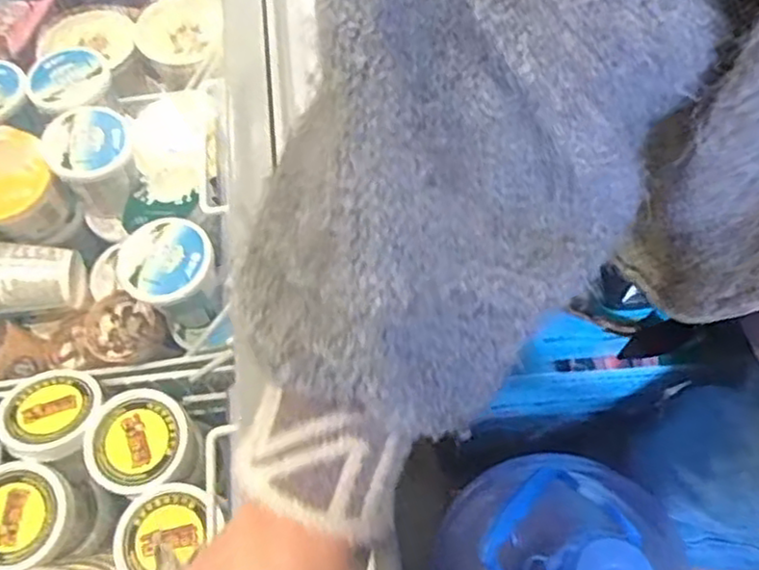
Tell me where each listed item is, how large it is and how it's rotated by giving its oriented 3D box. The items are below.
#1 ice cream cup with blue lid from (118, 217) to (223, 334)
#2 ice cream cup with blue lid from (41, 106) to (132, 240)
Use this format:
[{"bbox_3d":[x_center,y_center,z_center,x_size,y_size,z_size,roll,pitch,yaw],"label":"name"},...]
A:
[{"bbox_3d":[-0.162,-0.006,0.562,0.068,0.073,0.072,-1,66,3],"label":"ice cream cup with blue lid"},{"bbox_3d":[-0.238,-0.099,0.606,0.069,0.081,0.077,-27,67,-9],"label":"ice cream cup with blue lid"}]

